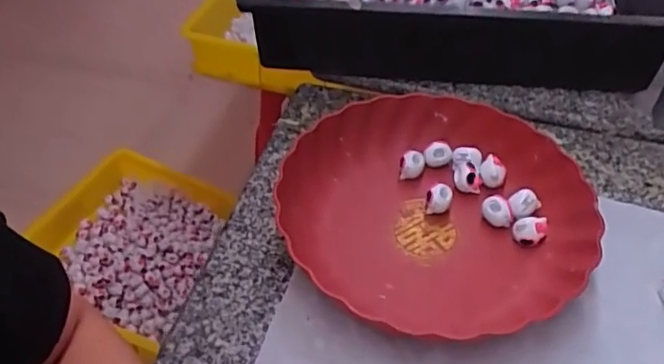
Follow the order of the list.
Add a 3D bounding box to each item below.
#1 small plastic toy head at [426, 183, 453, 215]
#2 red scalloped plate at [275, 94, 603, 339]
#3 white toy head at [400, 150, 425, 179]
[{"bbox_3d":[0.091,0.014,0.496,0.020,0.026,0.018,15,48,14],"label":"small plastic toy head"},{"bbox_3d":[0.080,0.015,0.485,0.234,0.046,0.214,0,46,0],"label":"red scalloped plate"},{"bbox_3d":[0.072,-0.017,0.528,0.021,0.020,0.022,8,46,7],"label":"white toy head"}]

